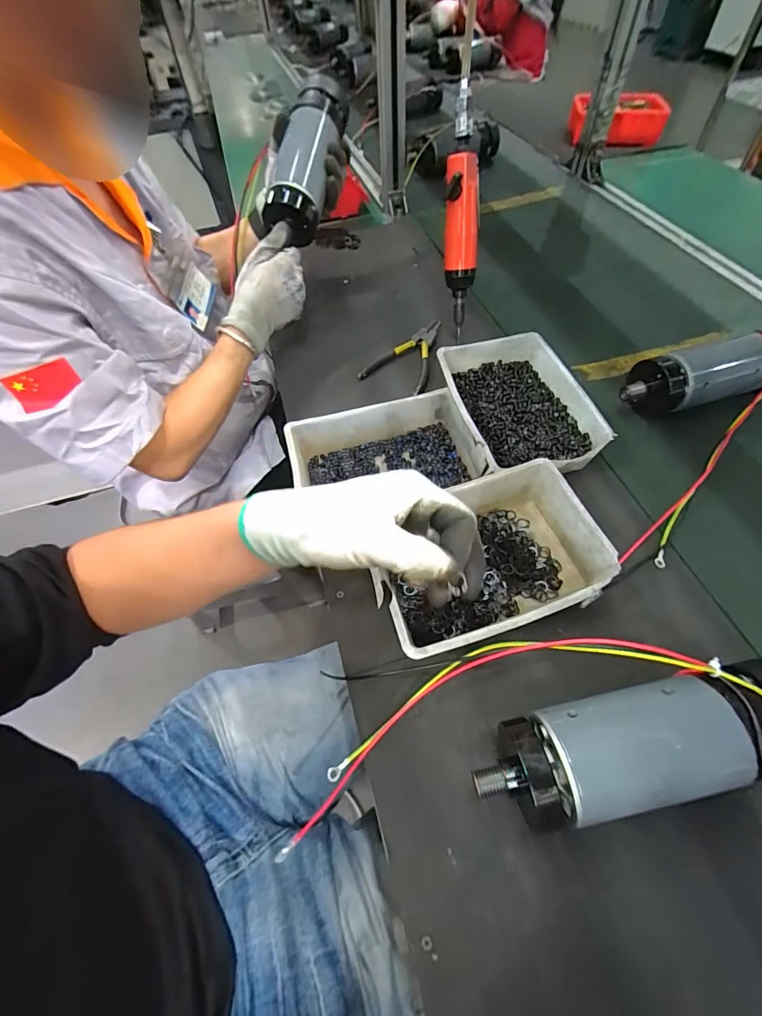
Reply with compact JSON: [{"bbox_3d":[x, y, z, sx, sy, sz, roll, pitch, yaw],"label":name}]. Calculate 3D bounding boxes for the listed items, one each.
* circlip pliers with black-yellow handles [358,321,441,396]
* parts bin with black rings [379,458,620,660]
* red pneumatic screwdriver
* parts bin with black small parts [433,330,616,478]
[{"bbox_3d":[0.045,-0.225,0.608,0.090,0.018,0.146,23,64,20],"label":"circlip pliers with black-yellow handles"},{"bbox_3d":[0.098,0.048,0.397,0.209,0.061,0.145,-22,58,-6],"label":"parts bin with black rings"},{"bbox_3d":[0.104,-0.361,0.536,0.044,0.255,0.037,-6,35,-1],"label":"red pneumatic screwdriver"},{"bbox_3d":[0.164,-0.124,0.504,0.151,0.051,0.200,-15,58,-2],"label":"parts bin with black small parts"}]

